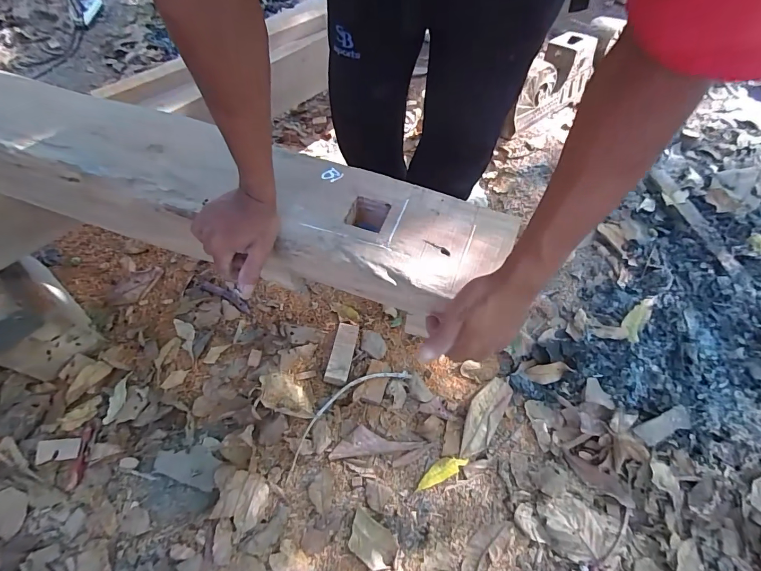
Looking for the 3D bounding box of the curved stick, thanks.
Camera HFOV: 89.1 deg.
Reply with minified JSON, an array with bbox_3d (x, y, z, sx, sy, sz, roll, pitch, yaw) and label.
[{"bbox_3d":[-0.087,0.278,0.859,0.343,0.035,0.080,-35,67,-18],"label":"curved stick"}]

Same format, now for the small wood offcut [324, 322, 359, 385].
[{"bbox_3d":[-0.094,0.165,0.931,0.056,0.044,0.136,11,61,5],"label":"small wood offcut"}]

